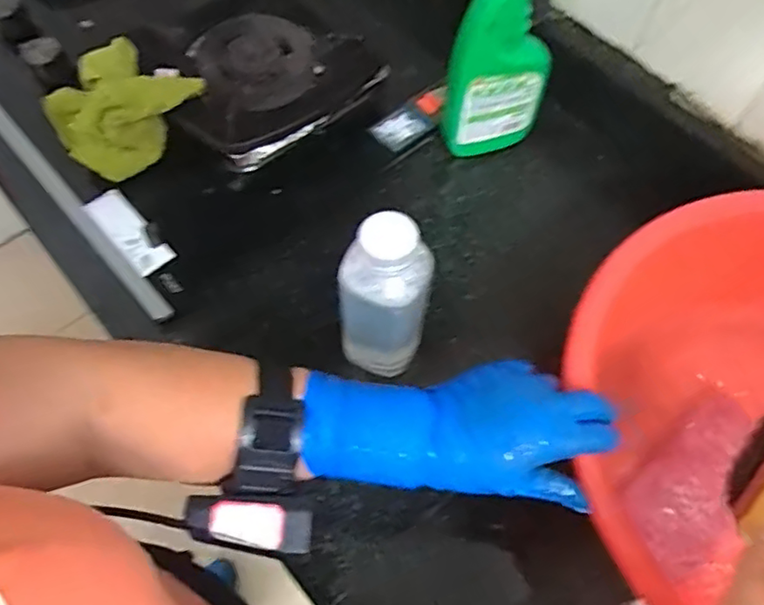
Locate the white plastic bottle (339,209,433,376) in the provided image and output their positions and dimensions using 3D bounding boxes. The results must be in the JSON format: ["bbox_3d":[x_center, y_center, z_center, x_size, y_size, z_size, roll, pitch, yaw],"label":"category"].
[{"bbox_3d":[0.002,0.003,0.498,0.063,0.183,0.055,8,65,3],"label":"white plastic bottle"}]

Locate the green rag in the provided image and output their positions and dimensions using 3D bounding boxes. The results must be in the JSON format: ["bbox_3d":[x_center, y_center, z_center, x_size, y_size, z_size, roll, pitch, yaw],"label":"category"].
[{"bbox_3d":[-0.269,-0.199,0.632,0.124,0.057,0.121,32,69,13],"label":"green rag"}]

